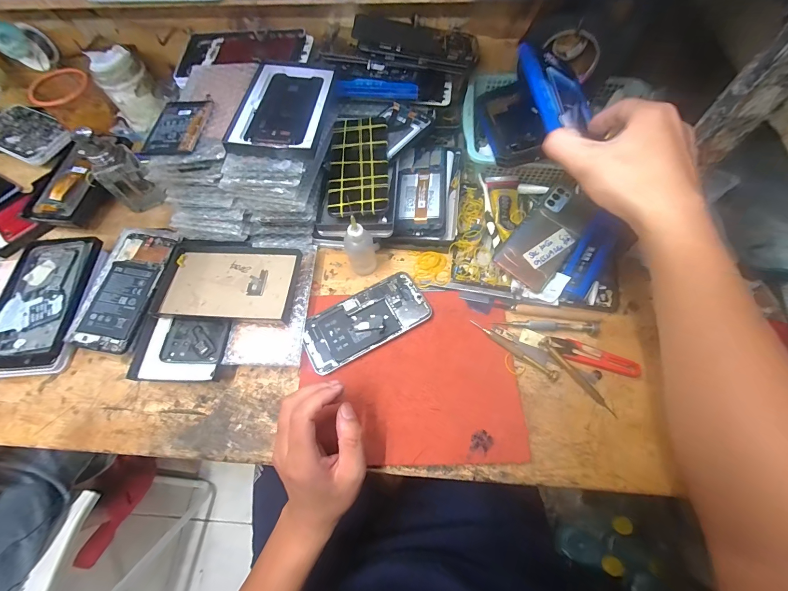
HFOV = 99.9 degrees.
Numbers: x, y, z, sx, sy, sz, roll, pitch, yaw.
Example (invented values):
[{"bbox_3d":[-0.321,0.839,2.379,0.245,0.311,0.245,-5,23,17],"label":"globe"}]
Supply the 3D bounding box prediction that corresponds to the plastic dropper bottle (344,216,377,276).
[{"bbox_3d":[-0.042,-0.062,0.427,0.036,0.096,0.031,-11,65,-2],"label":"plastic dropper bottle"}]

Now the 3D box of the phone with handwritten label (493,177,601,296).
[{"bbox_3d":[0.201,-0.081,0.432,0.072,0.005,0.155,37,77,15],"label":"phone with handwritten label"}]

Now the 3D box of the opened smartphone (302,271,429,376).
[{"bbox_3d":[-0.036,0.031,0.423,0.162,0.010,0.080,-29,66,-10],"label":"opened smartphone"}]

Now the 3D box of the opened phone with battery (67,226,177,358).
[{"bbox_3d":[-0.355,-0.009,0.441,0.076,0.014,0.165,8,65,7],"label":"opened phone with battery"}]

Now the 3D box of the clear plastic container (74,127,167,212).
[{"bbox_3d":[-0.411,-0.184,0.501,0.042,0.123,0.064,36,72,17],"label":"clear plastic container"}]

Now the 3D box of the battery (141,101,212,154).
[{"bbox_3d":[-0.254,-0.202,0.391,0.064,0.010,0.085,0,64,5],"label":"battery"}]

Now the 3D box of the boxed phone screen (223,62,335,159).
[{"bbox_3d":[-0.131,-0.232,0.400,0.100,0.017,0.169,1,65,4],"label":"boxed phone screen"}]

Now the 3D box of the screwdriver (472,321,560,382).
[{"bbox_3d":[0.144,0.065,0.400,0.115,0.009,0.012,34,71,17],"label":"screwdriver"}]

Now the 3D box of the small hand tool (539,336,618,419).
[{"bbox_3d":[0.214,0.094,0.388,0.015,0.009,0.108,-34,70,-13],"label":"small hand tool"}]

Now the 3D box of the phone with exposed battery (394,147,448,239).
[{"bbox_3d":[0.041,-0.155,0.484,0.071,0.011,0.158,2,67,7],"label":"phone with exposed battery"}]

